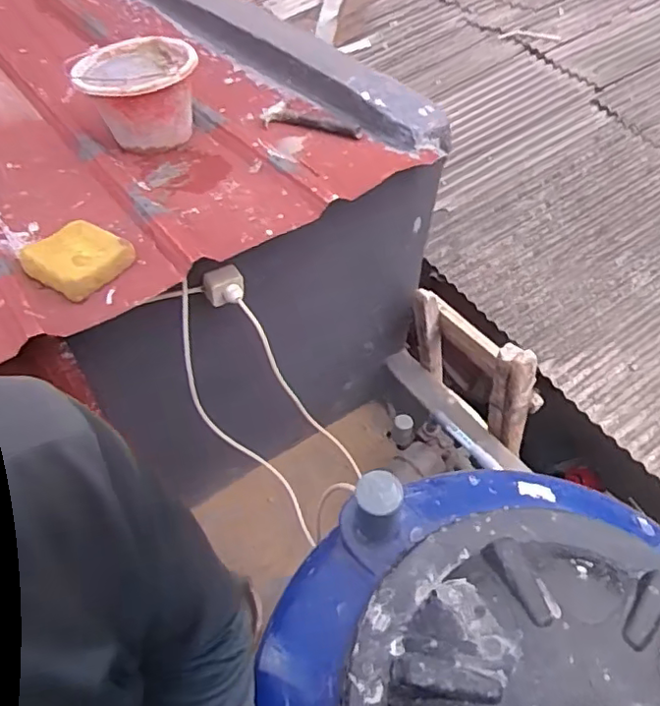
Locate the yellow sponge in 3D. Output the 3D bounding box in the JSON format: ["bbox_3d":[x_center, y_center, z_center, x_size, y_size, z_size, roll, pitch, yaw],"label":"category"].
[{"bbox_3d":[-0.414,-0.157,0.958,0.166,0.036,0.125,29,57,19],"label":"yellow sponge"}]

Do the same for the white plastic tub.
[{"bbox_3d":[-0.389,-0.531,1.222,0.220,0.157,0.226,1,52,-1],"label":"white plastic tub"}]

